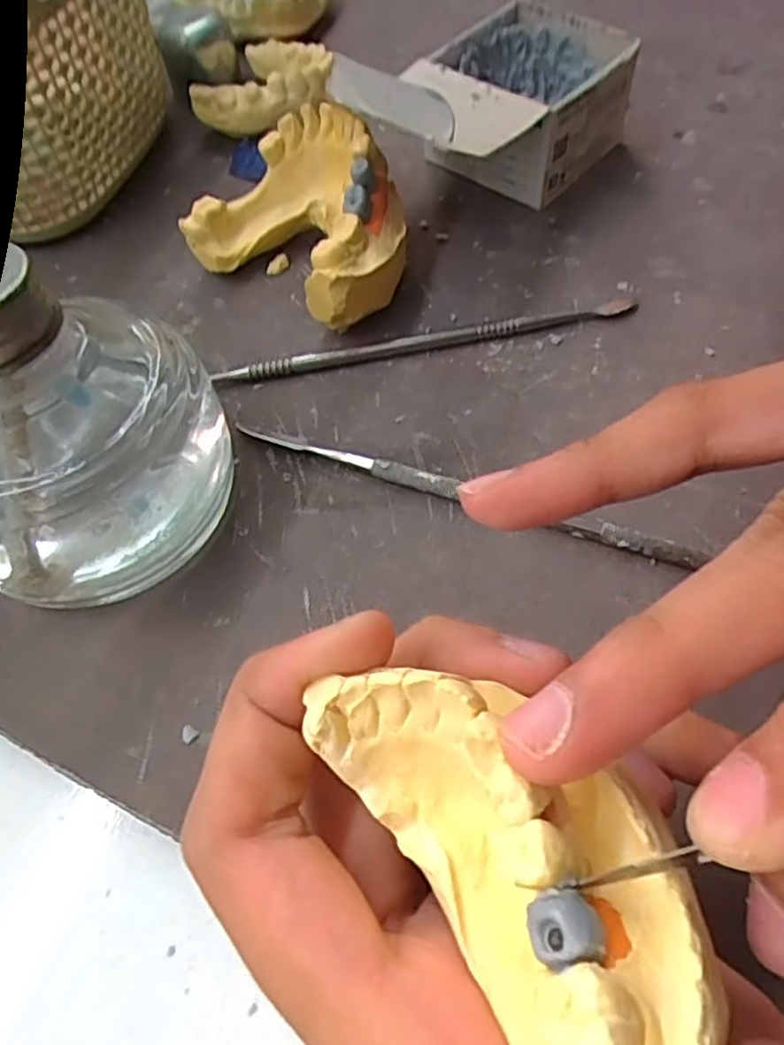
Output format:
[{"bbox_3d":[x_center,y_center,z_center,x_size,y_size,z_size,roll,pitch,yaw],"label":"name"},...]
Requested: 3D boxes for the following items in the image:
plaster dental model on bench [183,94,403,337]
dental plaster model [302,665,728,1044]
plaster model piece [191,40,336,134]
[{"bbox_3d":[-0.026,-0.096,0.225,0.069,0.040,0.051,35,67,21],"label":"plaster dental model on bench"},{"bbox_3d":[0.016,0.040,0.091,0.030,0.018,0.058,-35,45,-17],"label":"dental plaster model"},{"bbox_3d":[-0.050,-0.178,0.286,0.053,0.022,0.055,4,59,6],"label":"plaster model piece"}]

